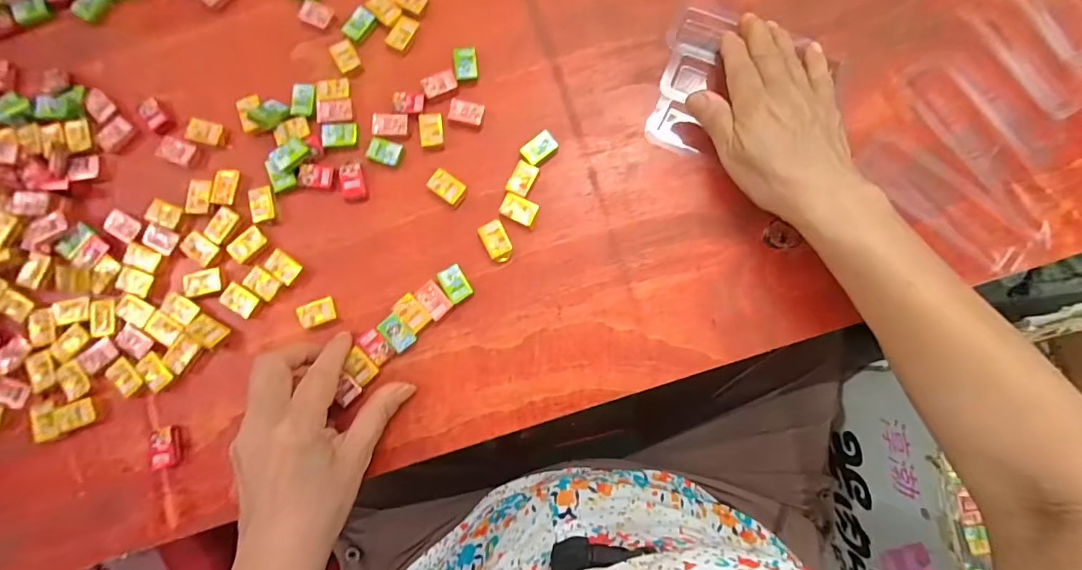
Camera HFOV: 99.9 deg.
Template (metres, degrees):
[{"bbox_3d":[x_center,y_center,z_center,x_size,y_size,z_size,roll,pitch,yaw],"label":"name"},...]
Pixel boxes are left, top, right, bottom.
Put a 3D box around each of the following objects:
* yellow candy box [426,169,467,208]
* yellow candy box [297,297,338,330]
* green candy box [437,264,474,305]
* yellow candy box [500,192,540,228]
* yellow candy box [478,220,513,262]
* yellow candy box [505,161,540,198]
[{"bbox_3d":[-0.068,-0.071,0.335,0.026,0.009,0.018,34,84,5],"label":"yellow candy box"},{"bbox_3d":[-0.158,0.020,0.323,0.025,0.008,0.017,-22,83,-3],"label":"yellow candy box"},{"bbox_3d":[-0.061,-0.001,0.325,0.017,0.007,0.025,-29,83,-4],"label":"green candy box"},{"bbox_3d":[-0.016,-0.055,0.333,0.027,0.005,0.019,24,83,3],"label":"yellow candy box"},{"bbox_3d":[-0.032,-0.031,0.329,0.019,0.007,0.029,-26,83,-3],"label":"yellow candy box"},{"bbox_3d":[-0.013,-0.078,0.336,0.017,0.006,0.026,26,83,4],"label":"yellow candy box"}]

